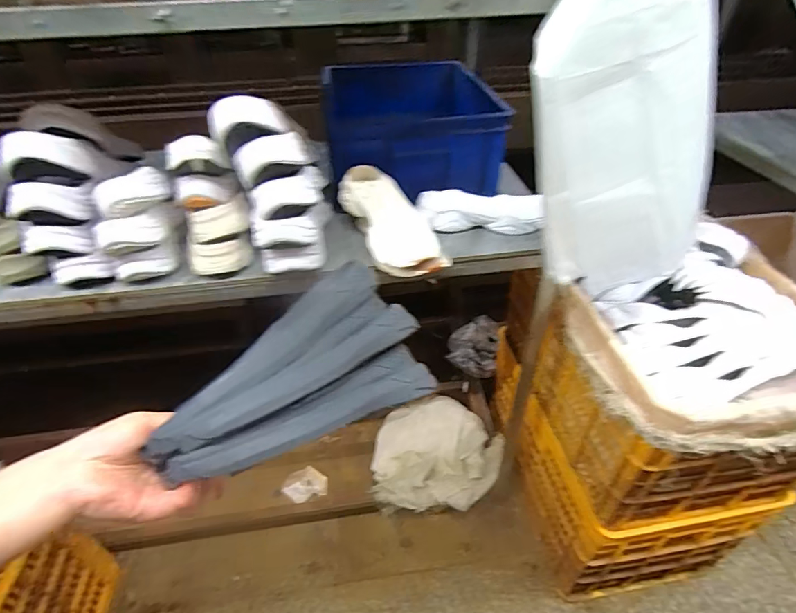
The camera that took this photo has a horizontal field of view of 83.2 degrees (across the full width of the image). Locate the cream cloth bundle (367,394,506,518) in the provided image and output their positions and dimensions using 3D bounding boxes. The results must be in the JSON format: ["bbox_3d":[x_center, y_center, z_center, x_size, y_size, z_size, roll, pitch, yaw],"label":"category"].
[{"bbox_3d":[0.115,0.459,1.424,0.401,0.156,0.384,0,45,5],"label":"cream cloth bundle"}]

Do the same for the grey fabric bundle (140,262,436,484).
[{"bbox_3d":[-0.073,0.064,0.416,0.120,0.096,0.271,21,32,27],"label":"grey fabric bundle"}]

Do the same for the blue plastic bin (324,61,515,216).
[{"bbox_3d":[0.009,-0.426,1.012,0.325,0.129,0.525,-9,45,-3],"label":"blue plastic bin"}]

